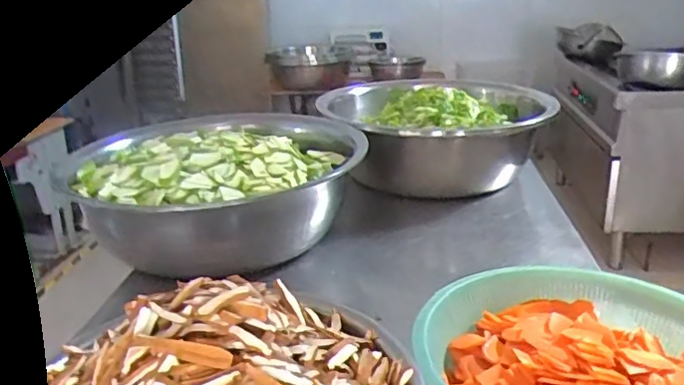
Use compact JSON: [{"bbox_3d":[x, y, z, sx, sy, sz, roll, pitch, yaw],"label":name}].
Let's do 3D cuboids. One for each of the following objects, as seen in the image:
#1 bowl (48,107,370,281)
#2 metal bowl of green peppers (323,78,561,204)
[{"bbox_3d":[-0.205,-0.009,1.109,0.516,0.192,0.505,-2,20,1],"label":"bowl"},{"bbox_3d":[0.230,-0.134,1.431,0.482,0.213,0.497,-2,20,1],"label":"metal bowl of green peppers"}]

